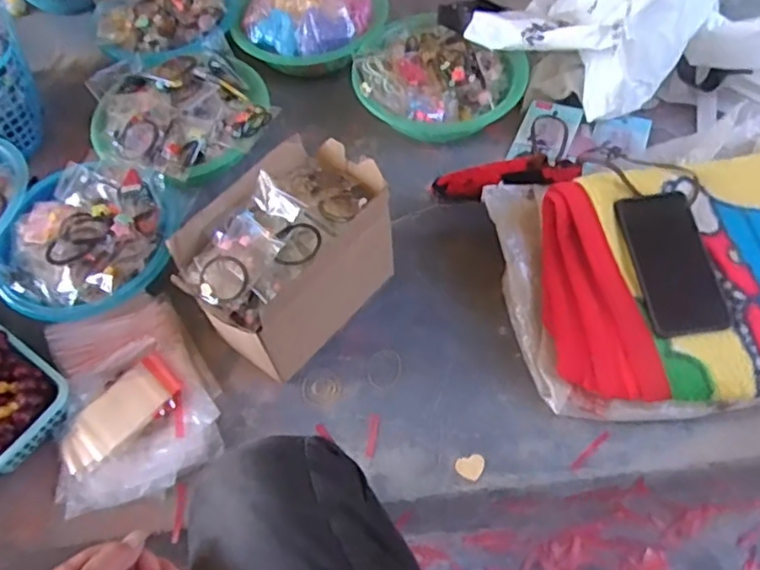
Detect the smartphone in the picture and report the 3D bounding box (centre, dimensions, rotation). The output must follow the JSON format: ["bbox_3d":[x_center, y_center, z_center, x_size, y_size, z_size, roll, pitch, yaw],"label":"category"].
[{"bbox_3d":[0.308,-0.024,0.693,0.079,0.016,0.162,-8,68,-1],"label":"smartphone"}]

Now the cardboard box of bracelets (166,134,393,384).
[{"bbox_3d":[-0.096,-0.018,0.713,0.134,0.180,0.232,38,68,25],"label":"cardboard box of bracelets"}]

